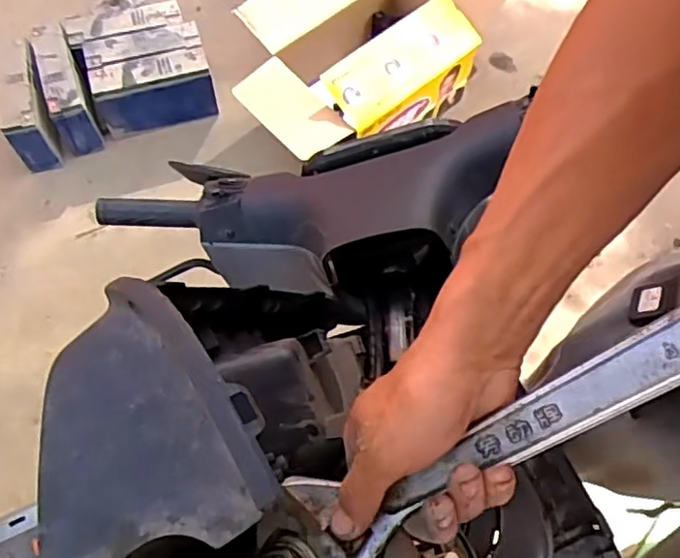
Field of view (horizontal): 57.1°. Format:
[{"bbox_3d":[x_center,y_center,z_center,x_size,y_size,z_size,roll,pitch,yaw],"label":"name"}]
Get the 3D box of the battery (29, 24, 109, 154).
[{"bbox_3d":[-0.709,-0.481,1.626,0.117,0.189,0.289,-21,68,-11],"label":"battery"}]

